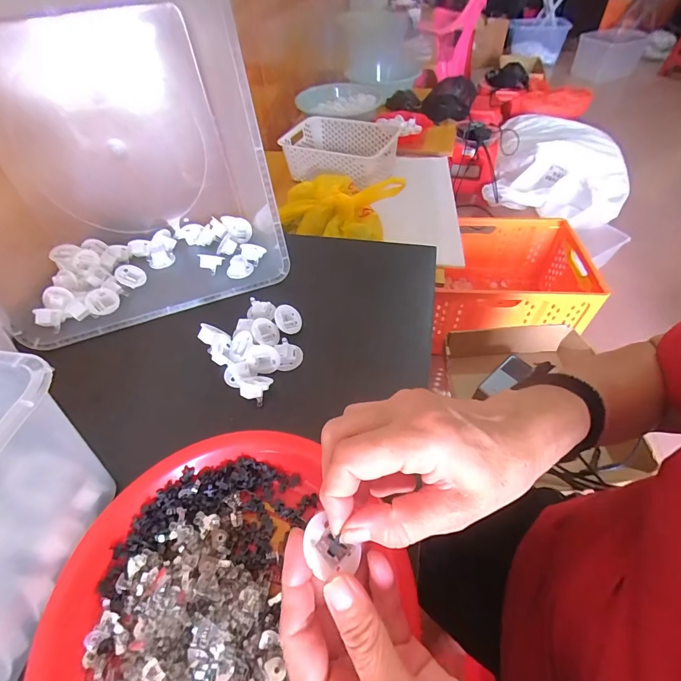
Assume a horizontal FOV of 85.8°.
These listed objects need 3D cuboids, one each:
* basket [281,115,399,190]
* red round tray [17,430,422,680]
[{"bbox_3d":[-0.007,-0.551,1.058,0.323,0.107,0.244,12,52,11],"label":"basket"},{"bbox_3d":[-0.077,0.174,0.240,0.220,0.020,0.228,-1,51,1],"label":"red round tray"}]

